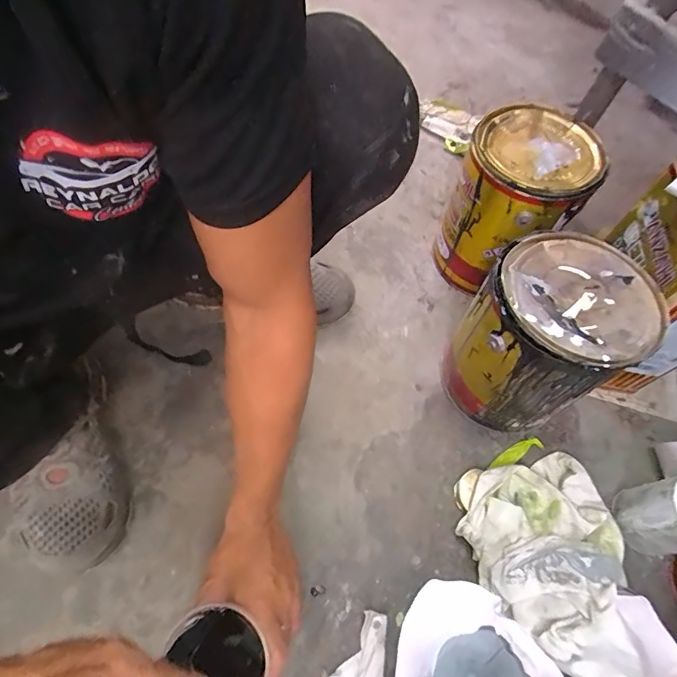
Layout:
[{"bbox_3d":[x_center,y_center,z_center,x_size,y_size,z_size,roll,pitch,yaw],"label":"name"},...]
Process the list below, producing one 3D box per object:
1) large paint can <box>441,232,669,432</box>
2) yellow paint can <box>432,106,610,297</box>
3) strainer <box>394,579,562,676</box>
[{"bbox_3d":[0.218,0.004,0.505,0.146,0.223,0.144,1,62,-3],"label":"large paint can"},{"bbox_3d":[0.230,-0.178,0.602,0.150,0.219,0.157,1,62,-3],"label":"yellow paint can"},{"bbox_3d":[0.103,0.252,0.338,0.120,0.088,0.102,27,64,10],"label":"strainer"}]

